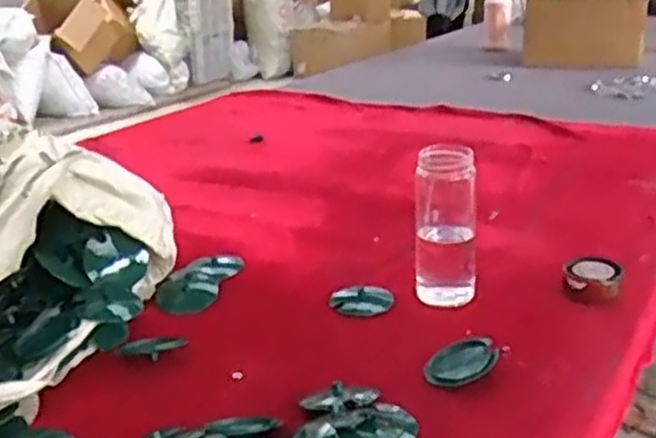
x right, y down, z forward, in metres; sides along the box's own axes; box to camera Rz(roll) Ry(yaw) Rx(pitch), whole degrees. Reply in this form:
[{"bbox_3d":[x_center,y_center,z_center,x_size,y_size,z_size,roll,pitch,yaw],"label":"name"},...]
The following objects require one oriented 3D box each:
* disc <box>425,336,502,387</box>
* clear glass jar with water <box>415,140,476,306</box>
[{"bbox_3d":[0.135,0.144,0.763,0.075,0.009,0.067,-18,22,10],"label":"disc"},{"bbox_3d":[0.141,0.002,0.903,0.074,0.175,0.078,1,21,6],"label":"clear glass jar with water"}]

